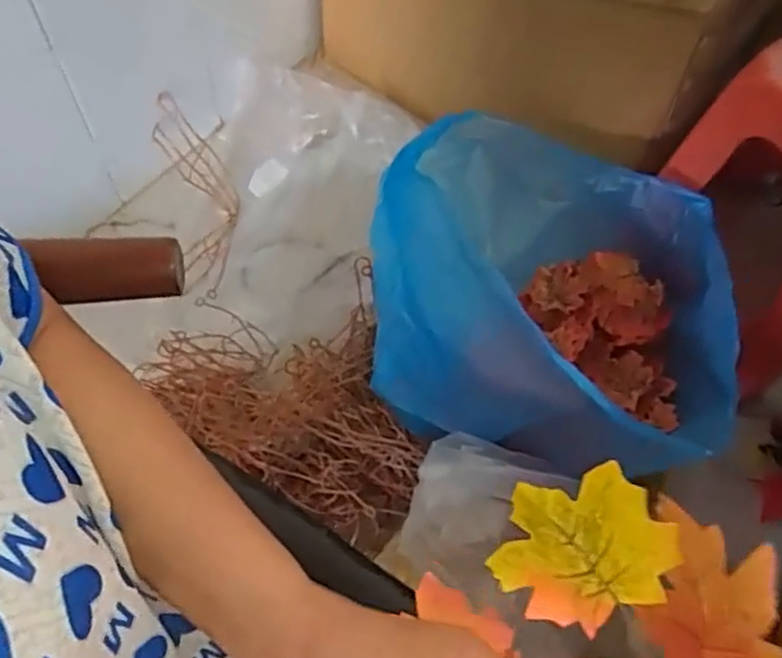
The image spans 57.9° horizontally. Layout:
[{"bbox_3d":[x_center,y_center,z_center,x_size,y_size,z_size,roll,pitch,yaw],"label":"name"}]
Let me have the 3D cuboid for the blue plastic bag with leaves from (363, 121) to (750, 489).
[{"bbox_3d":[0.202,-0.038,0.960,0.456,0.289,0.493,8,63,2],"label":"blue plastic bag with leaves"}]

